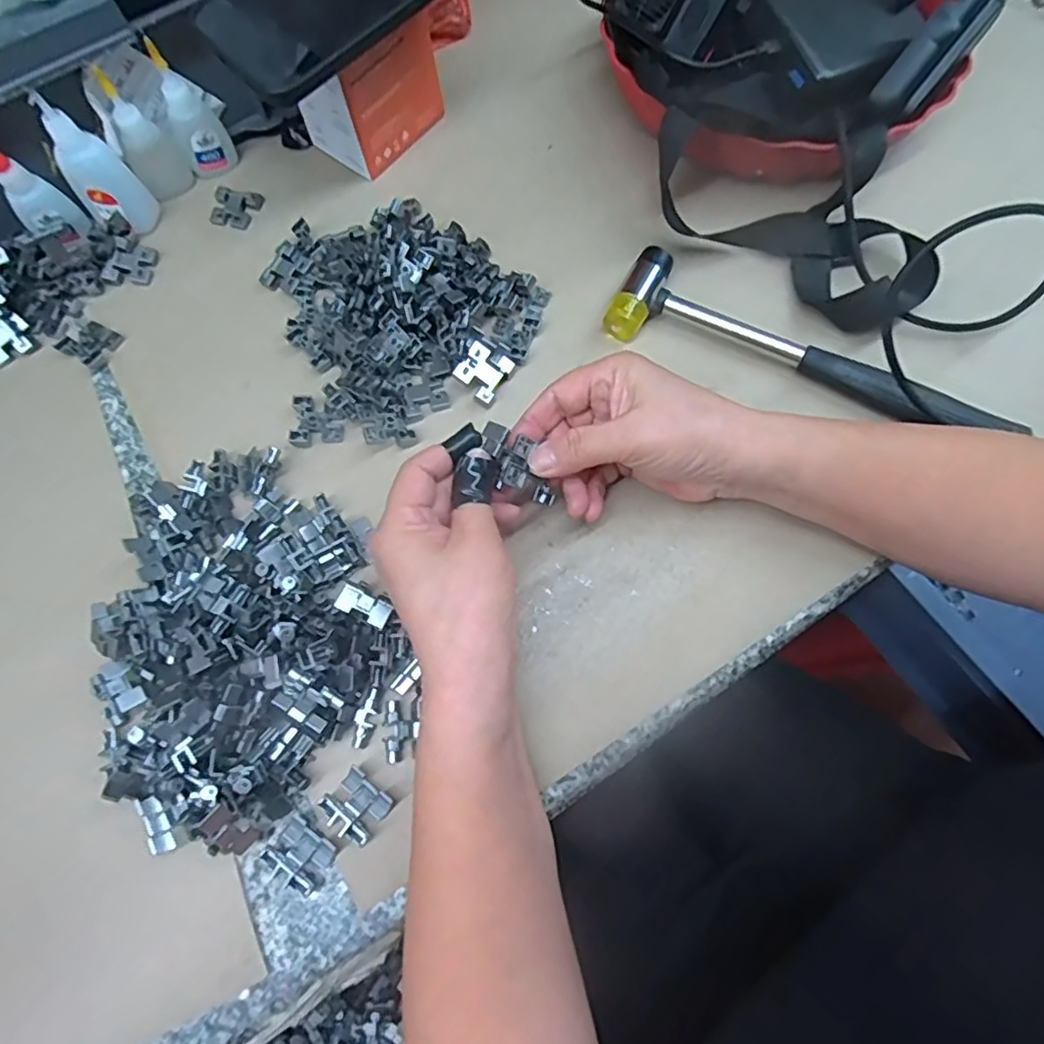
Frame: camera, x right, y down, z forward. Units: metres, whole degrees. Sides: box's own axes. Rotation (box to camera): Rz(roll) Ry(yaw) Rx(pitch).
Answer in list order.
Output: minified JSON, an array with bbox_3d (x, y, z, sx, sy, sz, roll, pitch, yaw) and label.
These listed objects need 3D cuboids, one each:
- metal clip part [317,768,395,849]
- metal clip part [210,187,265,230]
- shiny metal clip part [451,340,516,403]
[{"bbox_3d":[-0.081,0.139,0.304,0.029,0.010,0.027,34,74,13],"label":"metal clip part"},{"bbox_3d":[-0.207,-0.227,0.448,0.034,0.007,0.030,15,71,6],"label":"metal clip part"},{"bbox_3d":[-0.024,-0.093,0.385,0.028,0.011,0.030,38,78,-12],"label":"shiny metal clip part"}]

